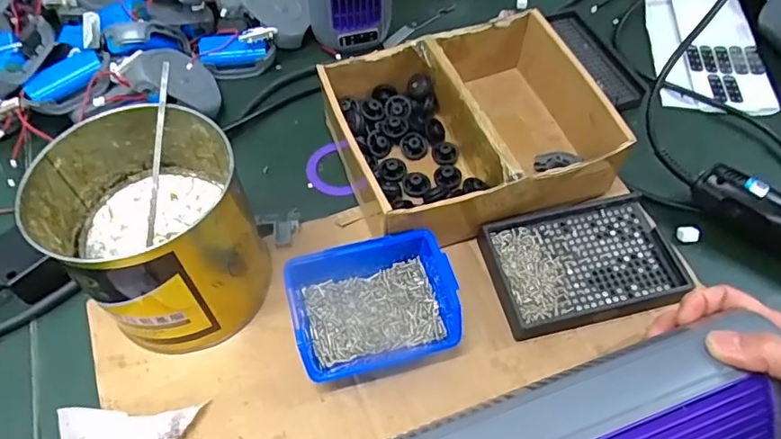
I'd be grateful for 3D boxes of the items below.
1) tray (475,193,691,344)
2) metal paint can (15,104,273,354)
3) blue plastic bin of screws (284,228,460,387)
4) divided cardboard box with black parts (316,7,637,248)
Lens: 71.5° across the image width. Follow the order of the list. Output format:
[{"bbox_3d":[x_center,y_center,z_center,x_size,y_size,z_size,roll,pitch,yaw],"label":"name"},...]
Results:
[{"bbox_3d":[0.149,0.033,0.422,0.141,0.027,0.094,-11,57,-9],"label":"tray"},{"bbox_3d":[-0.155,0.008,0.373,0.125,0.117,0.114,0,56,-1],"label":"metal paint can"},{"bbox_3d":[-0.012,0.060,0.384,0.111,0.046,0.087,-11,57,-9],"label":"blue plastic bin of screws"},{"bbox_3d":[0.063,-0.077,0.453,0.202,0.064,0.175,-16,58,-12],"label":"divided cardboard box with black parts"}]

